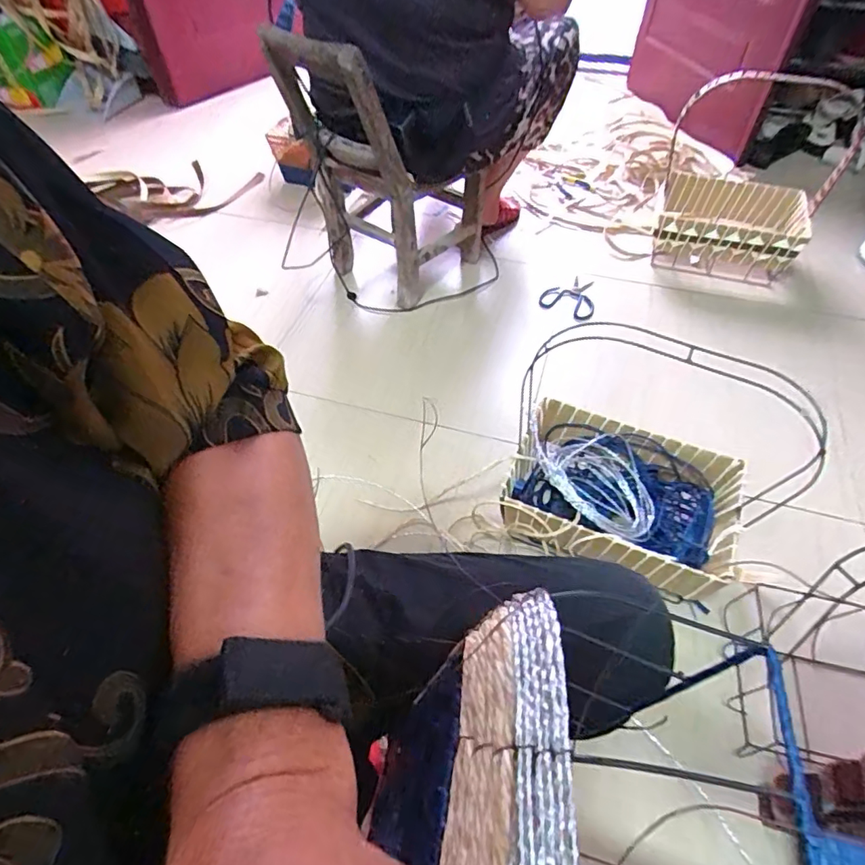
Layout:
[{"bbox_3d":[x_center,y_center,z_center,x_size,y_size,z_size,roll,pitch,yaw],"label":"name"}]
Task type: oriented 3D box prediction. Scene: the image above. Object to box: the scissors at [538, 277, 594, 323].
[{"bbox_3d":[0.343,-0.331,1.313,0.132,0.030,0.128,-1,52,1],"label":"scissors"}]

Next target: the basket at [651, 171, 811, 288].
[{"bbox_3d":[0.760,-0.543,1.389,0.324,0.147,0.278,15,54,13],"label":"basket"}]

